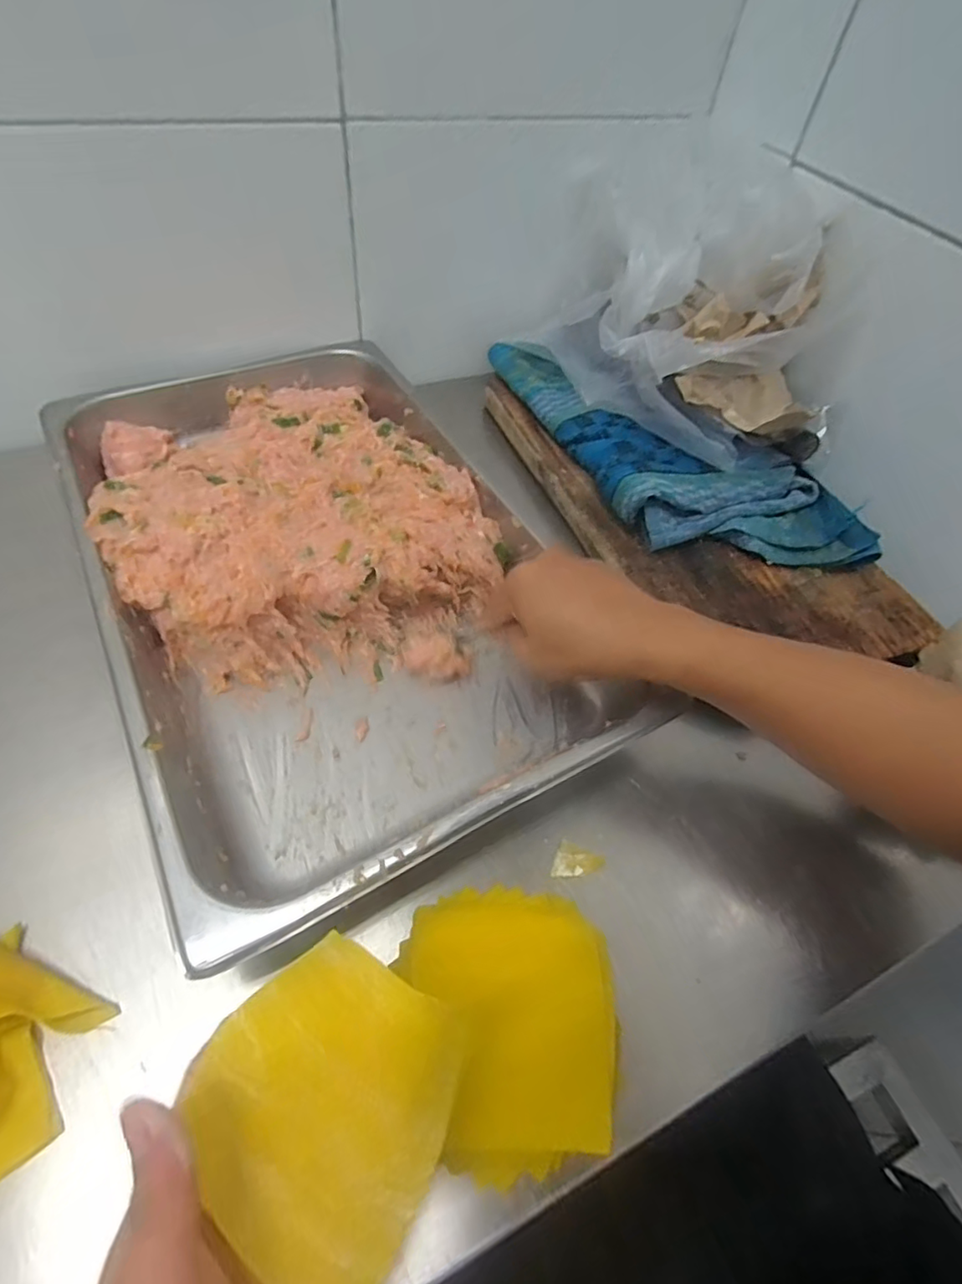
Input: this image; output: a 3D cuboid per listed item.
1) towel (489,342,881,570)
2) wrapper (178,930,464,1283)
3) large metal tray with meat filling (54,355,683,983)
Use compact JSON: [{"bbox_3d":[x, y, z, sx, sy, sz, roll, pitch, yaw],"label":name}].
[{"bbox_3d":[0.178,-0.202,0.566,0.200,0.043,0.400,-19,58,-17],"label":"towel"},{"bbox_3d":[-0.056,0.167,0.209,0.091,0.034,0.090,27,56,14],"label":"wrapper"},{"bbox_3d":[-0.131,-0.071,0.460,0.299,0.074,0.517,-22,59,-19],"label":"large metal tray with meat filling"}]

